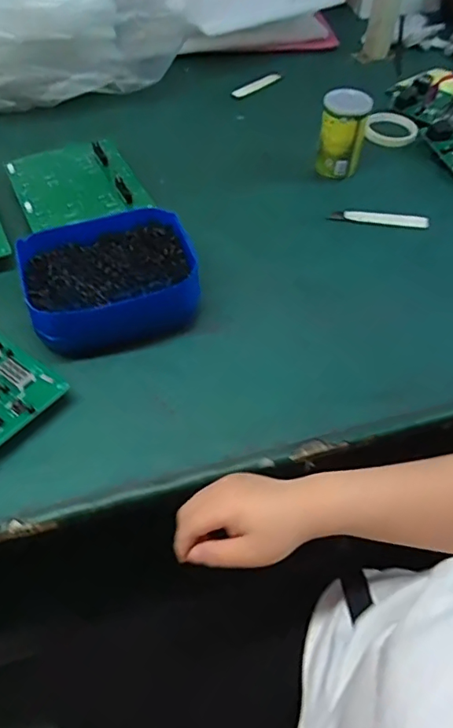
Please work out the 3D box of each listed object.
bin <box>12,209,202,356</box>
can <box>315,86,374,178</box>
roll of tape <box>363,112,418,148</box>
[{"bbox_3d":[-0.134,-0.103,0.612,0.190,0.064,0.170,-16,55,-13],"label":"bin"},{"bbox_3d":[0.169,-0.334,0.776,0.065,0.113,0.058,9,53,5],"label":"can"},{"bbox_3d":[0.276,-0.399,0.888,0.082,0.025,0.091,10,53,6],"label":"roll of tape"}]

